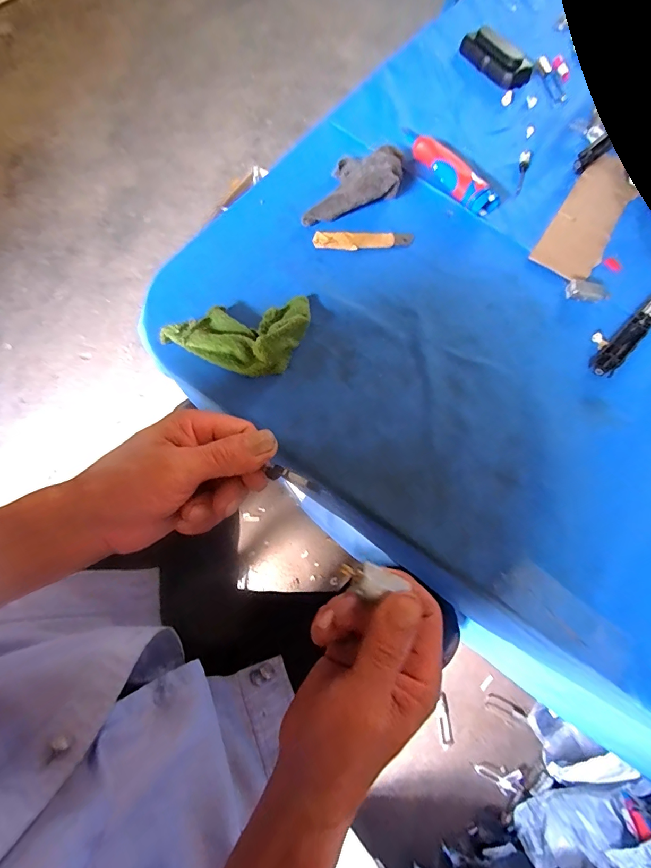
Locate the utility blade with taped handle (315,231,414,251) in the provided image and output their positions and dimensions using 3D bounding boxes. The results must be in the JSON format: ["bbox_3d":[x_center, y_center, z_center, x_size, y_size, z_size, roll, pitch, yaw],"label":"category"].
[{"bbox_3d":[0.045,-0.223,0.475,0.115,0.008,0.025,-5,71,-4],"label":"utility blade with taped handle"}]

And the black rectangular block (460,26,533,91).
[{"bbox_3d":[0.248,-0.541,0.595,0.052,0.024,0.110,-33,75,-13],"label":"black rectangular block"}]

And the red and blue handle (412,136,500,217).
[{"bbox_3d":[0.155,-0.314,0.503,0.038,0.028,0.124,-37,76,-14],"label":"red and blue handle"}]

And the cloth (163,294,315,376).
[{"bbox_3d":[-0.083,-0.094,0.402,0.143,0.034,0.076,-12,71,-7],"label":"cloth"}]

